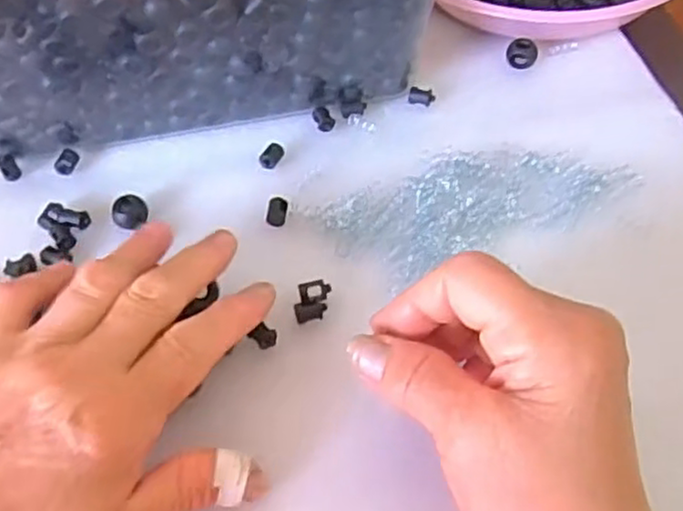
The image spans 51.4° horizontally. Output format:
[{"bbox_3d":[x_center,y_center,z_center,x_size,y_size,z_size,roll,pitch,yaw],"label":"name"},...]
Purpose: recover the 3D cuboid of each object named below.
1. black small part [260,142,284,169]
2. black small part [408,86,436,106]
[{"bbox_3d":[-0.038,-0.054,0.383,0.009,0.007,0.014,24,58,21],"label":"black small part"},{"bbox_3d":[0.046,-0.092,0.407,0.015,0.006,0.010,9,54,11],"label":"black small part"}]

